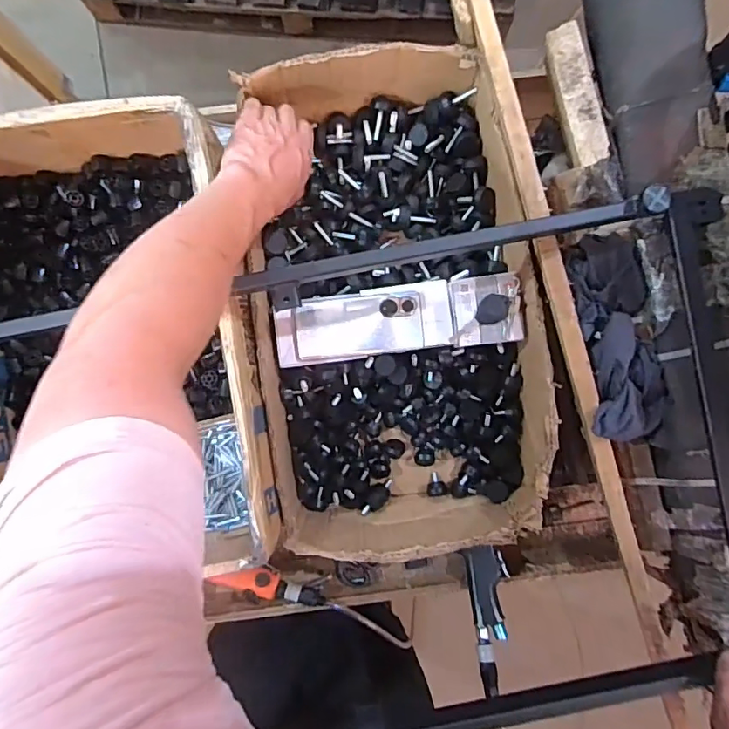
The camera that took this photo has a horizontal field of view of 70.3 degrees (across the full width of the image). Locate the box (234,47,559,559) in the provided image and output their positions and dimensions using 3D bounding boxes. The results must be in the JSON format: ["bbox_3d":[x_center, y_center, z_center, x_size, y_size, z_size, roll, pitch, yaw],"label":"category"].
[{"bbox_3d":[0.034,-0.077,0.654,0.330,0.130,0.590,-8,91,-1],"label":"box"}]

